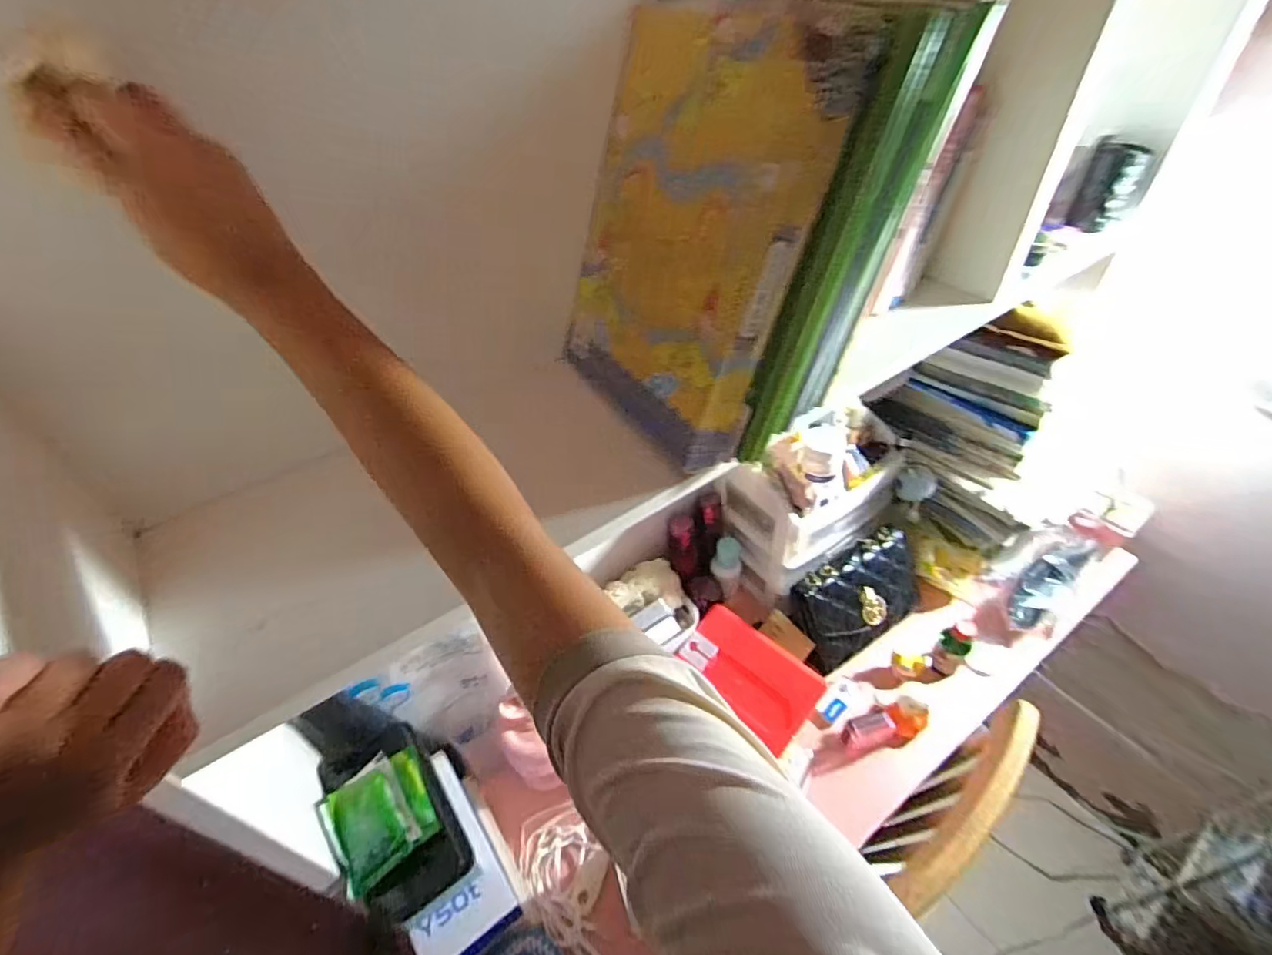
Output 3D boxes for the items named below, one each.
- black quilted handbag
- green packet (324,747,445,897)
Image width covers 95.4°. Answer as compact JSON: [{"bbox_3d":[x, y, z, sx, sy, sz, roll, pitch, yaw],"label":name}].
[{"bbox_3d":[0.332,0.178,0.866,0.209,0.107,0.097,-25,49,-20],"label":"black quilted handbag"},{"bbox_3d":[-0.227,0.299,0.517,0.081,0.020,0.096,-26,49,-21],"label":"green packet"}]

